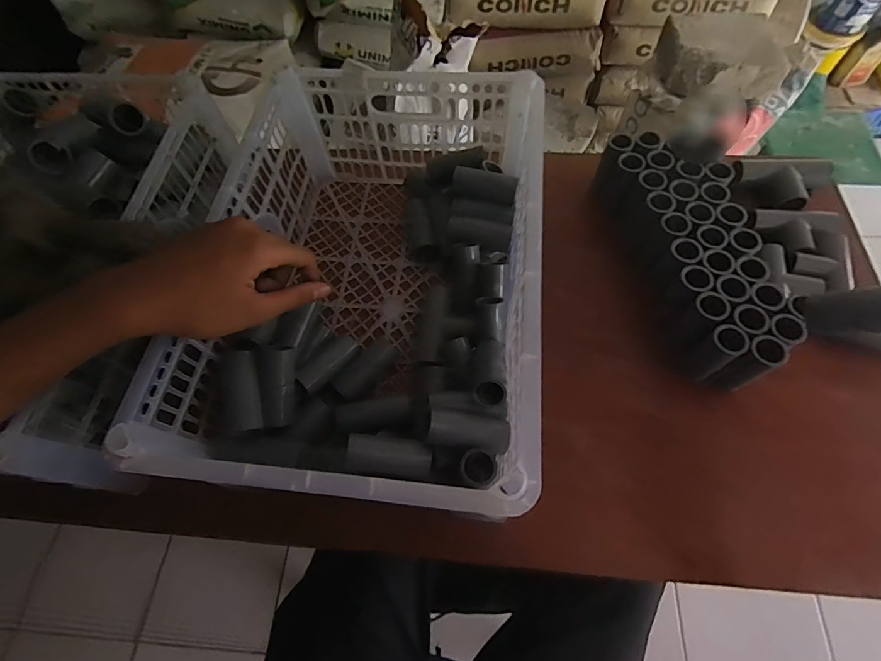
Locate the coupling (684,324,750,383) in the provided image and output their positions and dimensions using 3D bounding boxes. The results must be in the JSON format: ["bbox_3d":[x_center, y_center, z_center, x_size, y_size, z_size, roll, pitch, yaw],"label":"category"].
[{"bbox_3d":[0.253,0.023,0.397,0.027,0.070,0.028,-1,65,2],"label":"coupling"}]

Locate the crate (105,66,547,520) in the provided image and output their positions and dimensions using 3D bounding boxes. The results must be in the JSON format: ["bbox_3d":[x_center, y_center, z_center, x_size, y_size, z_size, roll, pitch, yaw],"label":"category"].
[{"bbox_3d":[-0.056,-0.059,0.408,0.271,0.153,0.408,4,65,5],"label":"crate"}]

